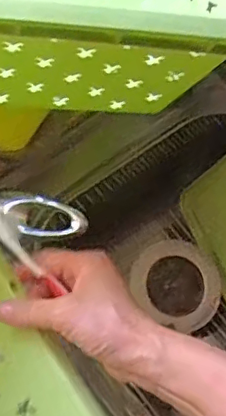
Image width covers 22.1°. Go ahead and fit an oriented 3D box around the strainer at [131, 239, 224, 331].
[{"bbox_3d":[0.076,0.095,0.703,0.107,0.034,0.112,-24,68,-12],"label":"strainer"}]

